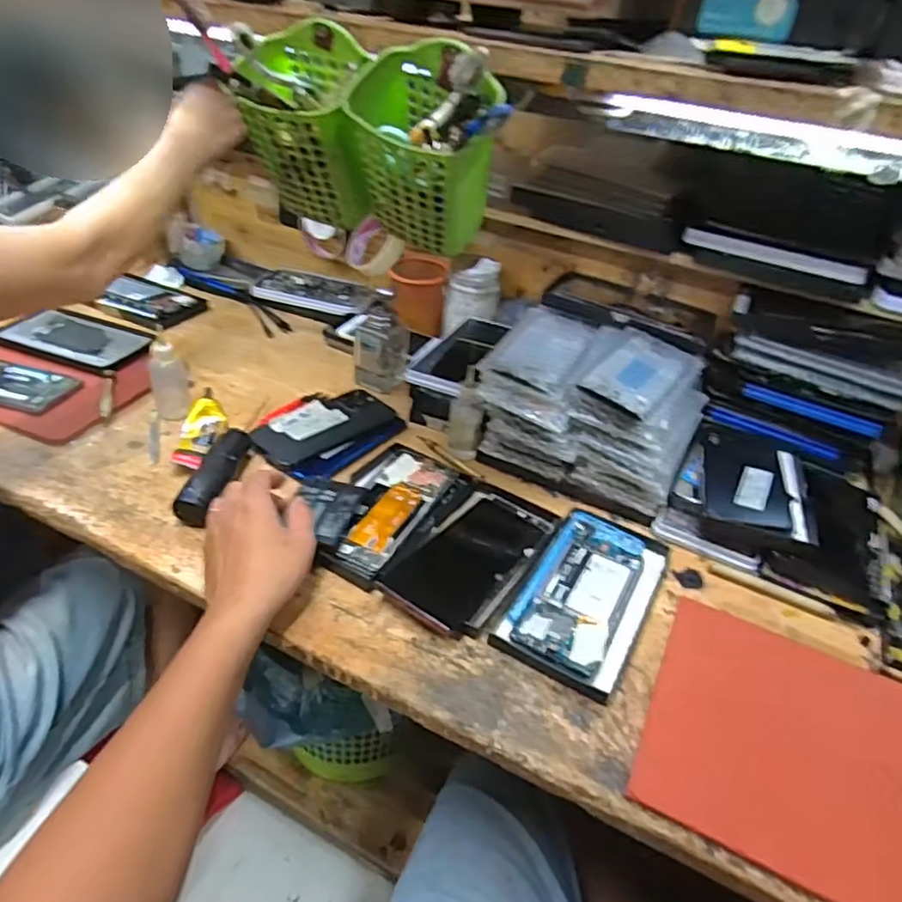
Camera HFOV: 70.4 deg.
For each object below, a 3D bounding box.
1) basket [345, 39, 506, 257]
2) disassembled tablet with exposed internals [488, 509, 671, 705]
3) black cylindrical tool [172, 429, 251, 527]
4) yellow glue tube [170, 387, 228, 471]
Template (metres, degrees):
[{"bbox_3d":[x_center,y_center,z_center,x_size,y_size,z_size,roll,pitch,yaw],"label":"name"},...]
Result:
[{"bbox_3d":[-0.011,-0.216,0.474,0.115,0.132,0.097,20,39,17],"label":"basket"},{"bbox_3d":[0.122,0.122,0.564,0.101,0.019,0.192,23,39,20],"label":"disassembled tablet with exposed internals"},{"bbox_3d":[-0.224,0.021,0.616,0.027,0.032,0.118,11,41,5],"label":"black cylindrical tool"},{"bbox_3d":[-0.270,-0.025,0.693,0.044,0.022,0.138,0,37,-10],"label":"yellow glue tube"}]

